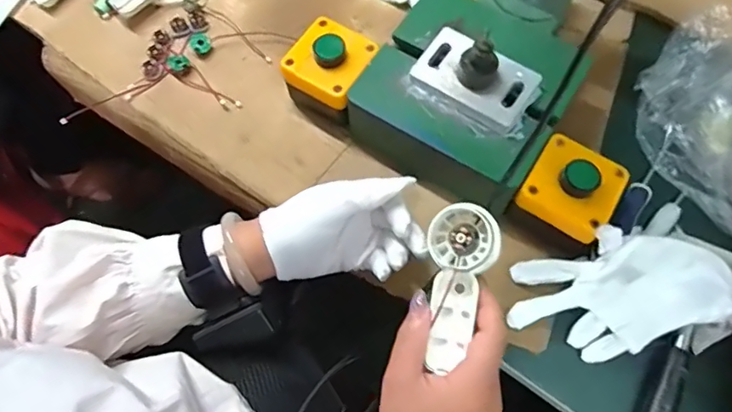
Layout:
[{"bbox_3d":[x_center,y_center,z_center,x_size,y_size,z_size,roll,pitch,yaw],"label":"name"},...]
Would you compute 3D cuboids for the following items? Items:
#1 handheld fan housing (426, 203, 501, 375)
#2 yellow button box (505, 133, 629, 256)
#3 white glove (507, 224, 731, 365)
[{"bbox_3d":[0.061,0.054,0.345,0.044,0.021,0.109,9,91,6],"label":"handheld fan housing"},{"bbox_3d":[0.164,-0.011,0.418,0.071,0.062,0.074,26,68,11],"label":"yellow button box"},{"bbox_3d":[0.196,0.069,0.398,0.155,0.035,0.086,-20,82,20],"label":"white glove"}]

